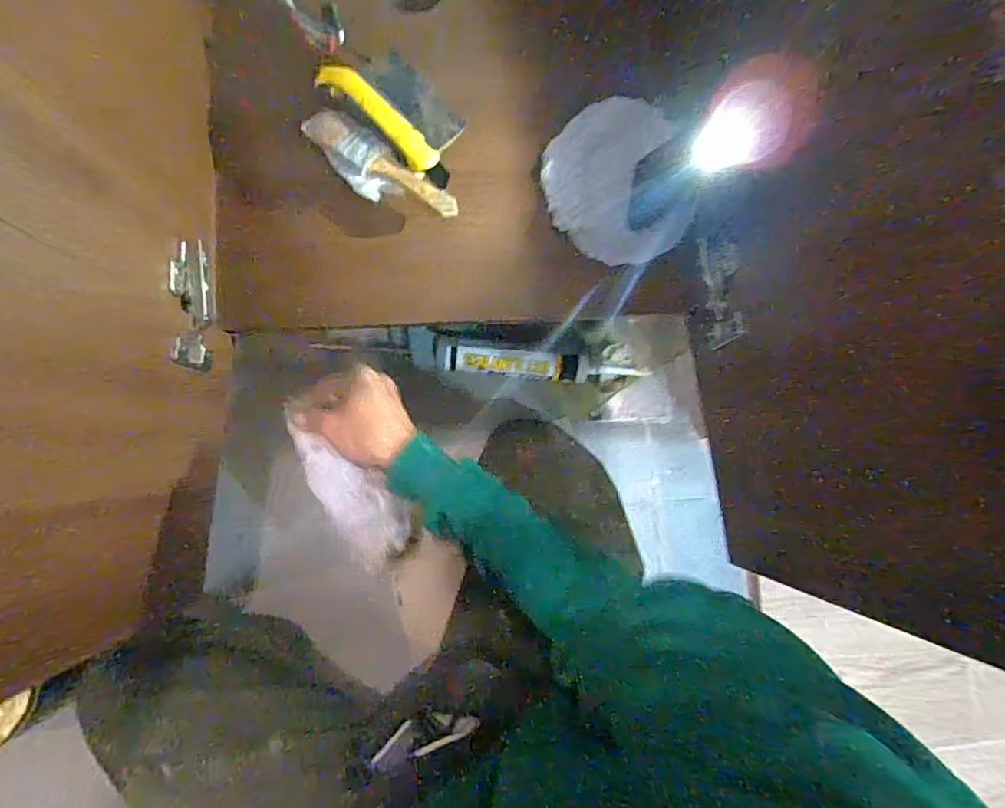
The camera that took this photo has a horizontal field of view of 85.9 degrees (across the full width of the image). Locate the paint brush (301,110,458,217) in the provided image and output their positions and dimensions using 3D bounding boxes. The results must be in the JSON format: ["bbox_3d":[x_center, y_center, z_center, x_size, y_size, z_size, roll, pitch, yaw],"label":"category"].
[{"bbox_3d":[-0.125,-0.234,0.541,0.166,0.019,0.054,37,83,0],"label":"paint brush"}]

